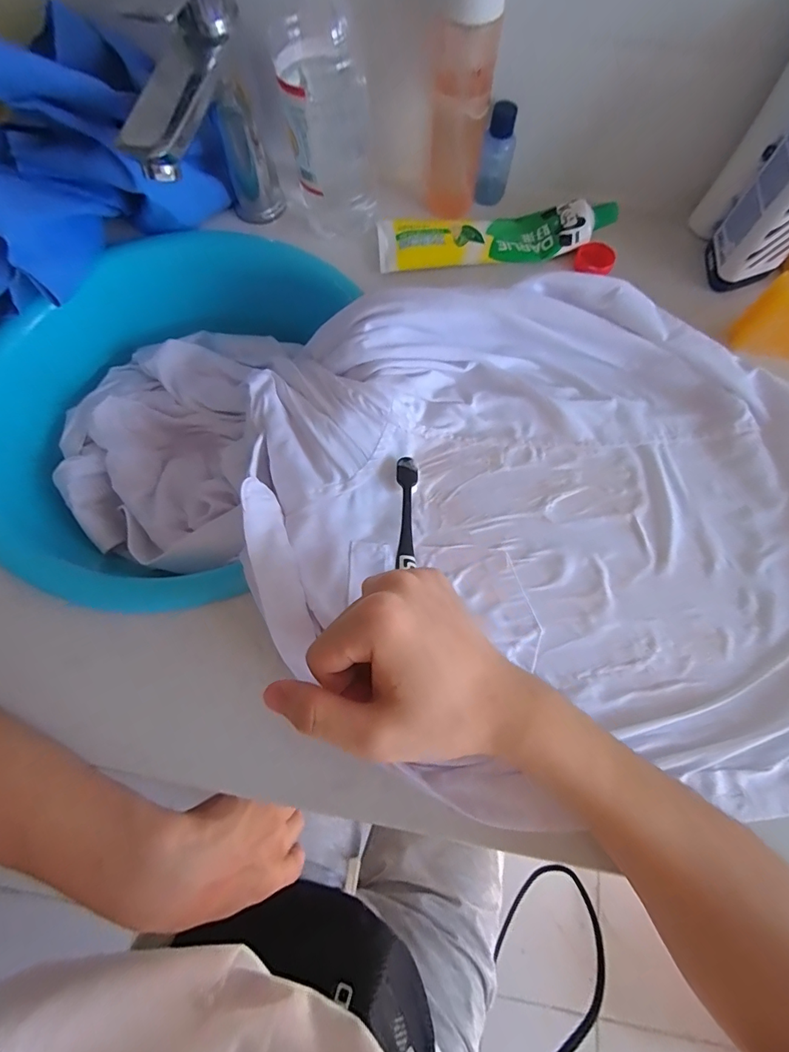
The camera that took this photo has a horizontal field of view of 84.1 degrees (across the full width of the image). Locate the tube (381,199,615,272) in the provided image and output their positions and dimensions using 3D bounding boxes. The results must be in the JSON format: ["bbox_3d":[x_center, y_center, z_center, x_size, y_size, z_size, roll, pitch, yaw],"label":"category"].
[{"bbox_3d":[0.088,-0.261,0.386,0.202,0.027,0.048,-5,71,-1],"label":"tube"}]

